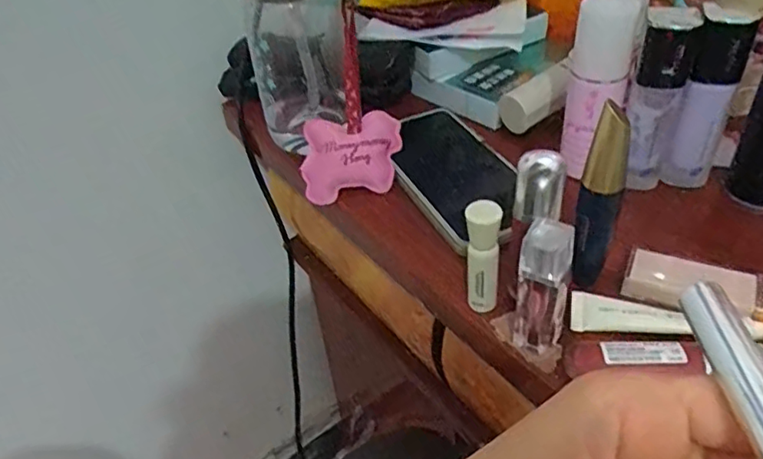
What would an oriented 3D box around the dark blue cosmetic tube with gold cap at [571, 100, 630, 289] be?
[{"bbox_3d":[0.117,-0.015,0.320,0.020,0.106,0.021,16,45,23],"label":"dark blue cosmetic tube with gold cap"}]

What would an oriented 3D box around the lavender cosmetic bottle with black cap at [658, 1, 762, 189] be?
[{"bbox_3d":[0.211,-0.082,0.383,0.030,0.118,0.026,18,46,25],"label":"lavender cosmetic bottle with black cap"}]

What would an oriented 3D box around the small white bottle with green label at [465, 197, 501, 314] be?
[{"bbox_3d":[0.057,0.017,0.332,0.018,0.073,0.015,3,41,10],"label":"small white bottle with green label"}]

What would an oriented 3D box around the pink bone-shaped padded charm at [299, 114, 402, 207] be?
[{"bbox_3d":[-0.023,-0.055,0.450,0.074,0.063,0.019,-5,0,1],"label":"pink bone-shaped padded charm"}]

